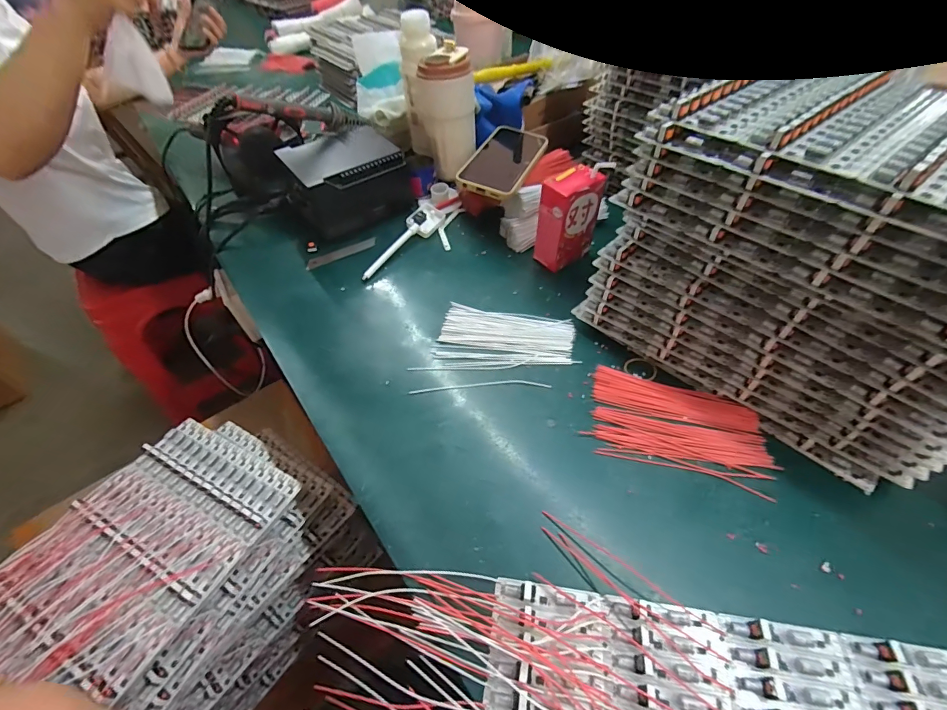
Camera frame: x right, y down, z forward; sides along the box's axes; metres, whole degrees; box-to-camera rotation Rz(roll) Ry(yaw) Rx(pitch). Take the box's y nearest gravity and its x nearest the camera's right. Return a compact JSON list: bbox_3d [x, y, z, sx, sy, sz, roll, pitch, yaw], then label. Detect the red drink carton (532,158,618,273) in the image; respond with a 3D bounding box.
[{"bbox_3d":[0.112,-0.160,0.492,0.068,0.112,0.041,-25,54,-18],"label":"red drink carton"}]

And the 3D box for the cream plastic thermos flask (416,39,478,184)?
[{"bbox_3d":[-0.035,-0.322,0.563,0.077,0.144,0.071,-31,54,-21],"label":"cream plastic thermos flask"}]

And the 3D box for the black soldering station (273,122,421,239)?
[{"bbox_3d":[-0.164,-0.233,0.550,0.151,0.078,0.097,-31,56,-22],"label":"black soldering station"}]

